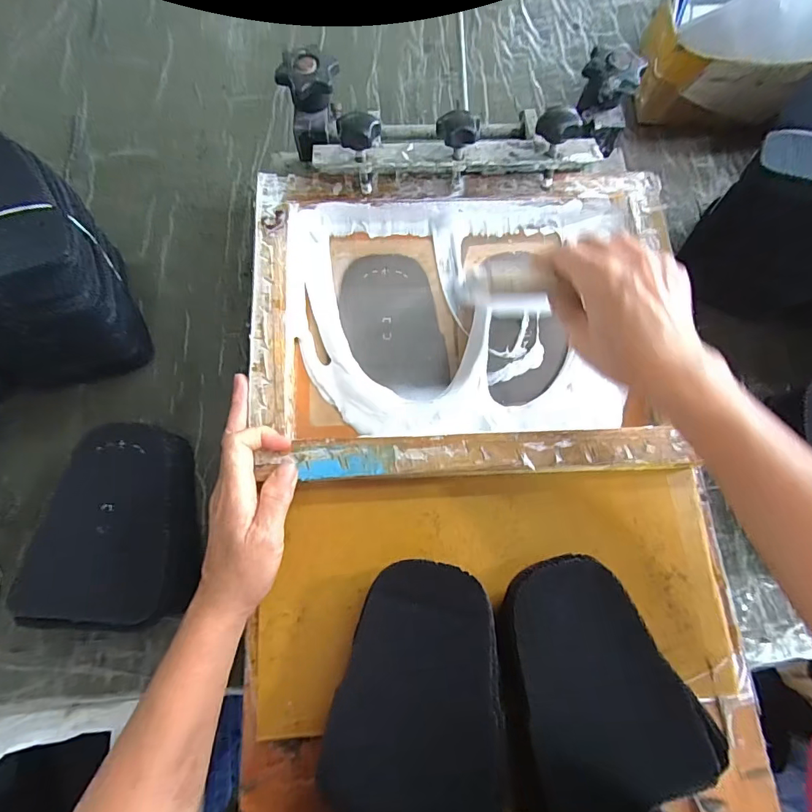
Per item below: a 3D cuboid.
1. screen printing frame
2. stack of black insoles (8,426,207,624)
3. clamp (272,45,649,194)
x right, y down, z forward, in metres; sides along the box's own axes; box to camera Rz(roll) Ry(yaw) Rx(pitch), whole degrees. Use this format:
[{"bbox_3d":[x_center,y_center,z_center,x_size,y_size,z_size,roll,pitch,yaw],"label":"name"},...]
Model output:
[{"bbox_3d":[0.047,-0.075,0.388,0.338,0.038,0.263,-2,75,0],"label":"screen printing frame"},{"bbox_3d":[-0.226,0.090,0.363,0.119,0.054,0.145,0,74,-1],"label":"stack of black insoles"},{"bbox_3d":[0.048,-0.242,0.392,0.287,0.067,0.093,-4,74,-2],"label":"clamp"}]

